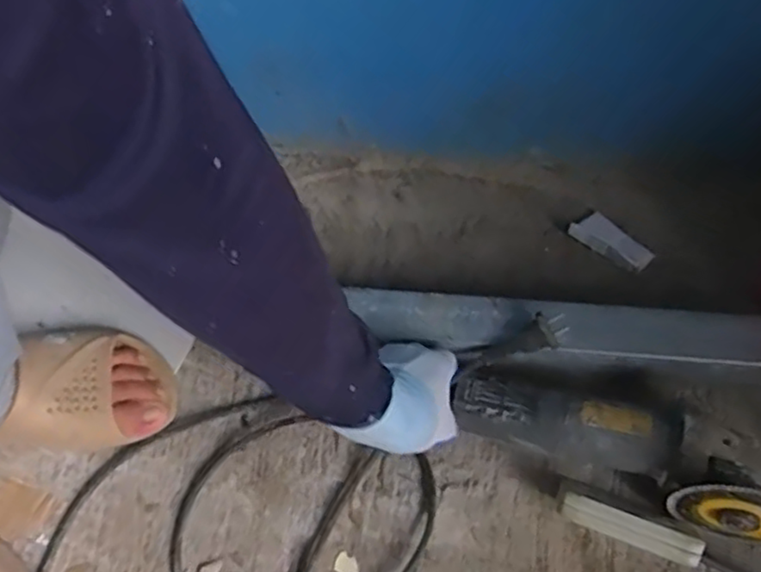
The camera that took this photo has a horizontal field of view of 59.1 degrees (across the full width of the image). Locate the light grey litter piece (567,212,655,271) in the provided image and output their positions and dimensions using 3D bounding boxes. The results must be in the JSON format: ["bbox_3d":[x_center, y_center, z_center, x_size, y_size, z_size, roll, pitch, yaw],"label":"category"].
[{"bbox_3d":[0.238,-0.044,0.688,0.049,0.015,0.078,-27,61,-39],"label":"light grey litter piece"}]

